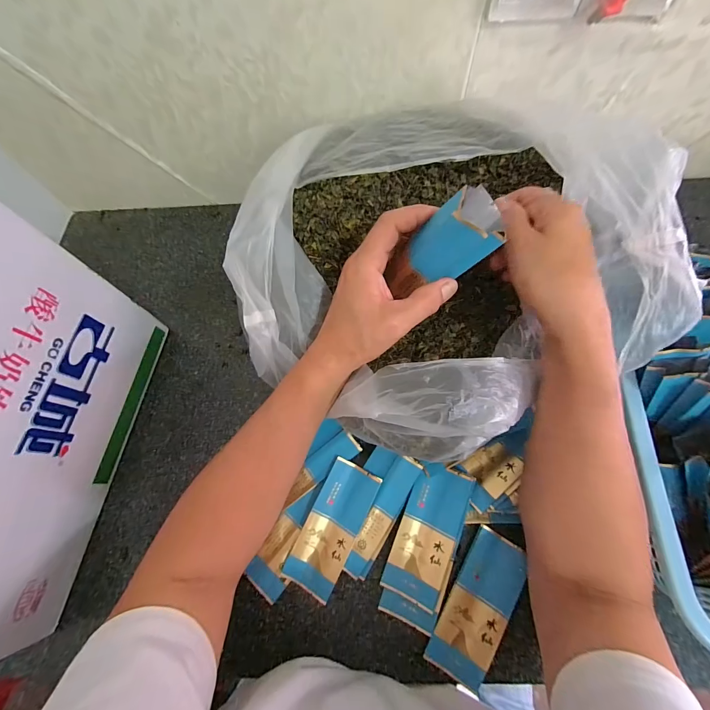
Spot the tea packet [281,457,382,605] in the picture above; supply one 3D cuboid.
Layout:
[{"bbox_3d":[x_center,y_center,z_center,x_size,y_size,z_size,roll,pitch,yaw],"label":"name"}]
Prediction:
[{"bbox_3d":[-0.023,0.179,0.337,0.054,0.005,0.129,25,80,13],"label":"tea packet"}]

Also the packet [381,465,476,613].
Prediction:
[{"bbox_3d":[0.074,0.179,0.327,0.056,0.005,0.126,17,78,22],"label":"packet"}]

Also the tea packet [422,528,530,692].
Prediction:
[{"bbox_3d":[0.120,0.239,0.309,0.053,0.010,0.126,27,72,13],"label":"tea packet"}]

